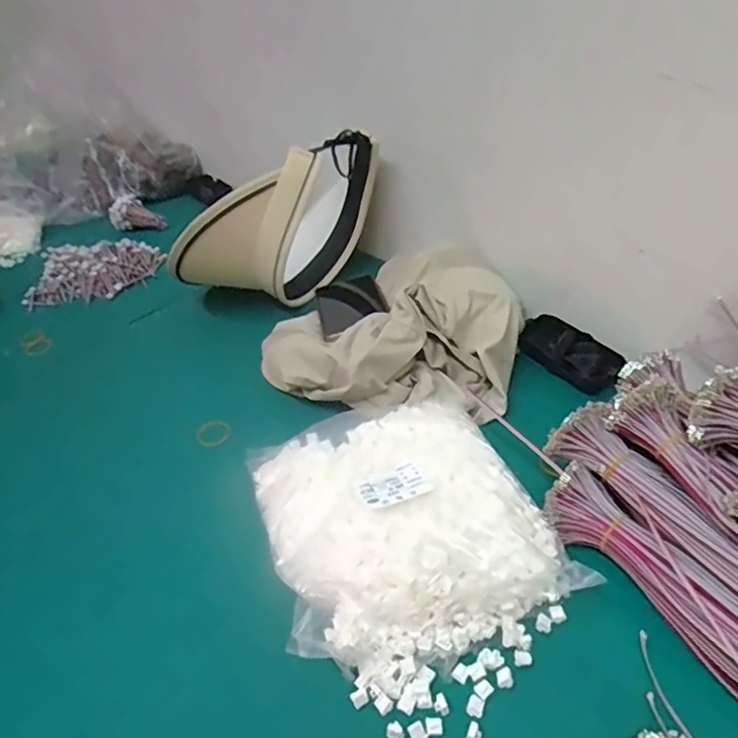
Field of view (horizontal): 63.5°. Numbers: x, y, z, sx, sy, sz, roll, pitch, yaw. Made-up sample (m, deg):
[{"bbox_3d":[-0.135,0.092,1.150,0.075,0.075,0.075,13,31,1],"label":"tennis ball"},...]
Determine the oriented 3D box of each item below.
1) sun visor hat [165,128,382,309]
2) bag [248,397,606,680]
[{"bbox_3d":[-0.103,-0.163,0.700,0.255,0.175,0.125,-20,40,-15],"label":"sun visor hat"},{"bbox_3d":[0.023,0.112,0.443,0.193,0.055,0.209,-16,39,-10],"label":"bag"}]

